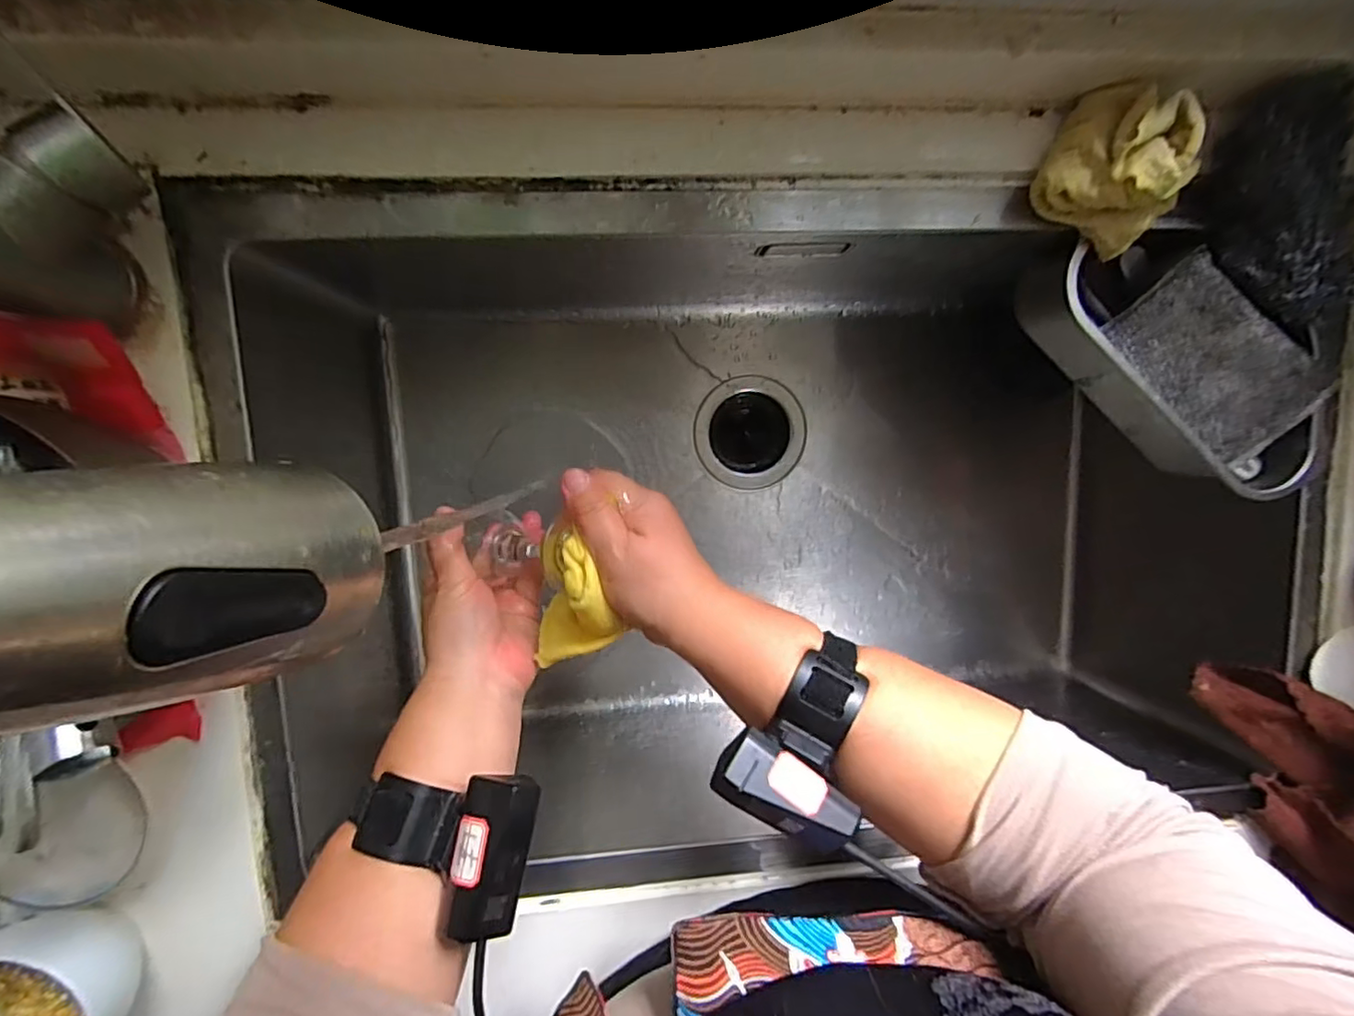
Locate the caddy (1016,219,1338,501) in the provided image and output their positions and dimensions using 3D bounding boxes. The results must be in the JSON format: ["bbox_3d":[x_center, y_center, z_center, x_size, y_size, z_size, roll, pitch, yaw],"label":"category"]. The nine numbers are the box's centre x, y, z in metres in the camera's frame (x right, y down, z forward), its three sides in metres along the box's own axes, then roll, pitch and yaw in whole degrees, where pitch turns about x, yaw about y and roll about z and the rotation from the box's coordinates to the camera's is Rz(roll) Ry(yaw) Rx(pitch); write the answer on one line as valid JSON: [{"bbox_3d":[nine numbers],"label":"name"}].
[{"bbox_3d":[0.350,-0.104,0.426,0.232,0.083,0.100,42,93,-9],"label":"caddy"}]

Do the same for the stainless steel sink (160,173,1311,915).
[{"bbox_3d":[0.077,-0.009,0.525,0.721,0.281,0.457,-2,98,-4],"label":"stainless steel sink"}]

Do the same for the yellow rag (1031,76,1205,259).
[{"bbox_3d":[0.264,-0.198,0.354,0.085,0.051,0.072,28,95,-8],"label":"yellow rag"}]

